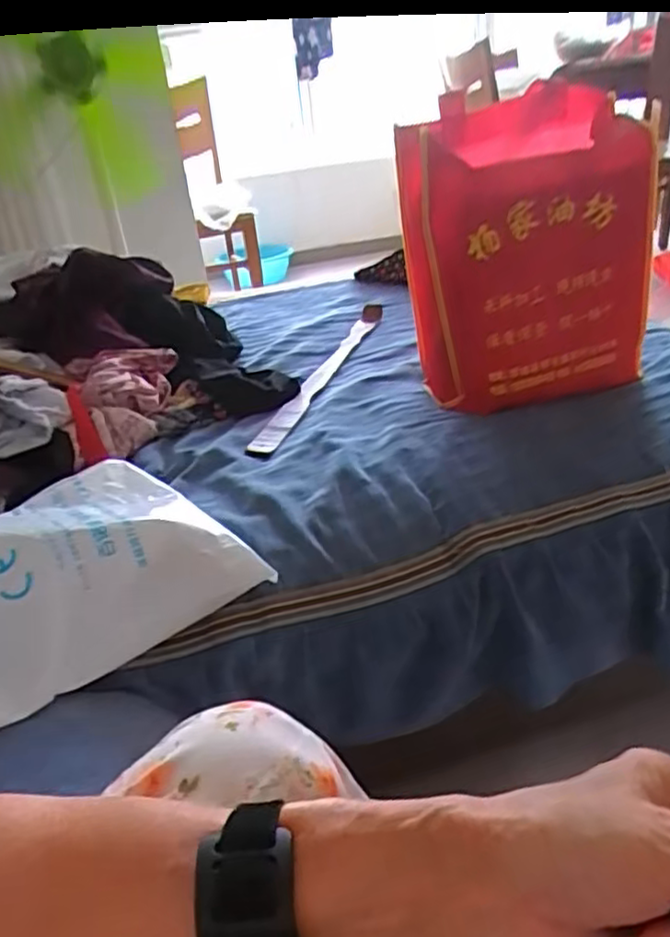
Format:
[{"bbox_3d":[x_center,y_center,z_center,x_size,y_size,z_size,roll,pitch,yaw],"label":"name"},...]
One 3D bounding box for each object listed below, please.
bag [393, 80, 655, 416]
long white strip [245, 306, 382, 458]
[{"bbox_3d":[0.223,-0.256,0.816,0.251,0.314,0.160,-10,29,-5],"label":"bag"},{"bbox_3d":[-0.009,-0.153,0.997,0.039,0.011,0.533,4,30,19],"label":"long white strip"}]

